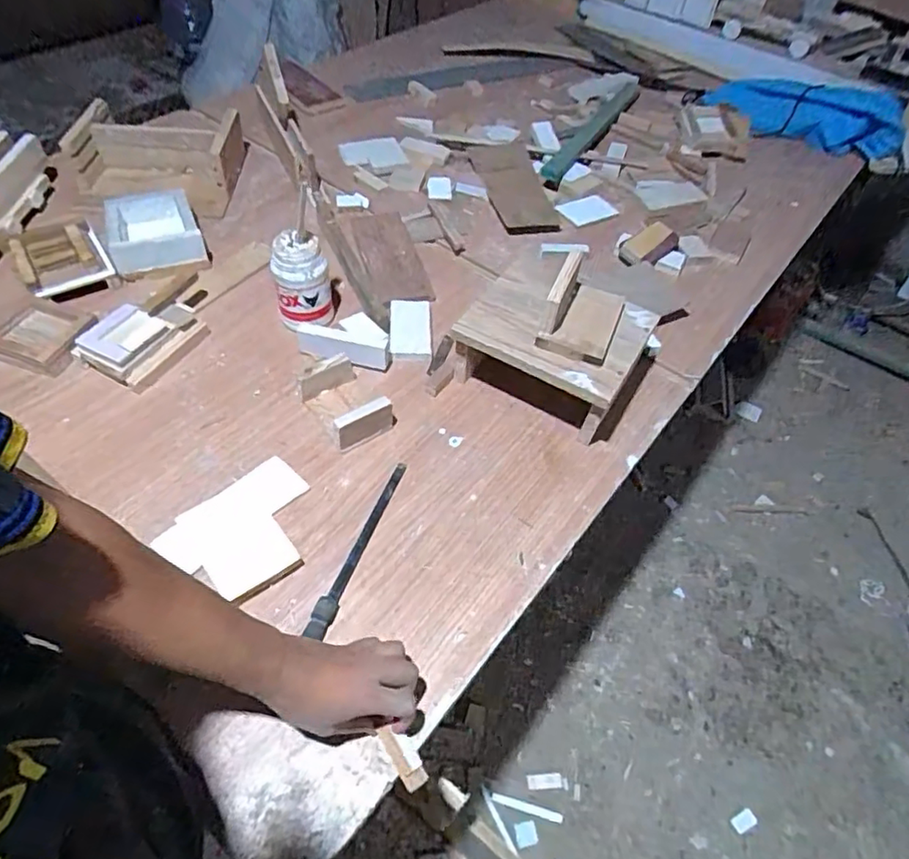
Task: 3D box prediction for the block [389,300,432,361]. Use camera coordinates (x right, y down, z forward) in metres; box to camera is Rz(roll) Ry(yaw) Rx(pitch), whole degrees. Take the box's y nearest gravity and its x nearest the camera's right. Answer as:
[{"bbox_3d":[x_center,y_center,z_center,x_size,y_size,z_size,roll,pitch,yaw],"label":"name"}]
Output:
[{"bbox_3d":[-0.067,-0.149,0.884,0.061,0.021,0.113,0,53,-6],"label":"block"}]

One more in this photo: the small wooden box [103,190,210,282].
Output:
[{"bbox_3d":[-0.478,-0.306,0.941,0.139,0.059,0.162,-18,57,-18],"label":"small wooden box"}]

